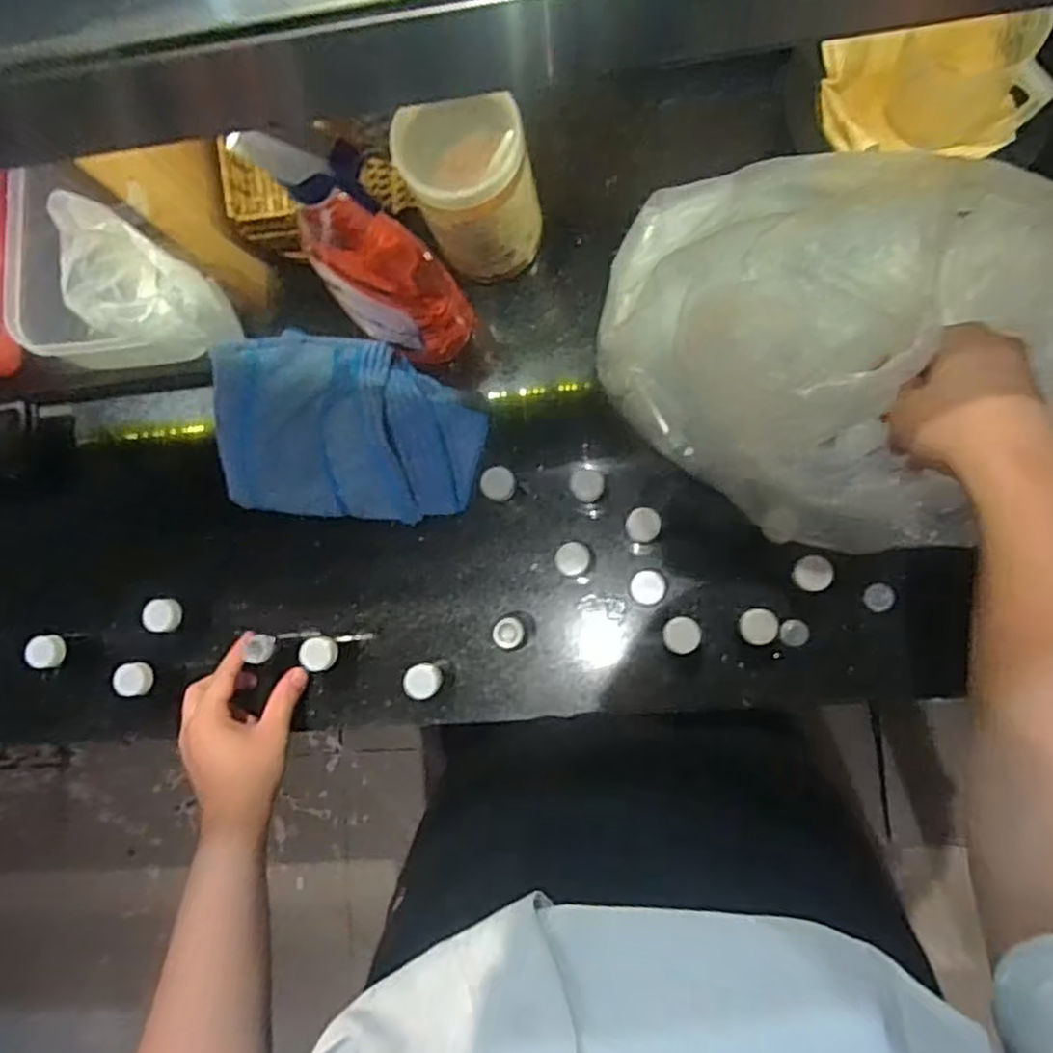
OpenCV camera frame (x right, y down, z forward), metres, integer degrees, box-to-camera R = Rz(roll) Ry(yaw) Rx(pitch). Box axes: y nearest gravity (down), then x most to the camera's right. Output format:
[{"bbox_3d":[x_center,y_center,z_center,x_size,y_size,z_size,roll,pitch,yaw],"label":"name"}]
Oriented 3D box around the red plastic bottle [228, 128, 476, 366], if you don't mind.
[{"bbox_3d":[-0.111,-0.183,0.512,0.095,0.254,0.060,26,89,8],"label":"red plastic bottle"}]

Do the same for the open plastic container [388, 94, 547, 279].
[{"bbox_3d":[-0.039,-0.257,0.574,0.087,0.133,0.088,-1,86,7],"label":"open plastic container"}]

